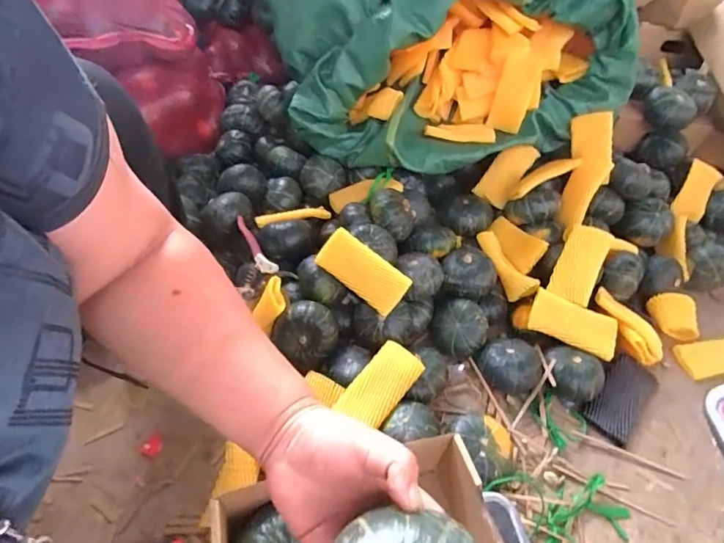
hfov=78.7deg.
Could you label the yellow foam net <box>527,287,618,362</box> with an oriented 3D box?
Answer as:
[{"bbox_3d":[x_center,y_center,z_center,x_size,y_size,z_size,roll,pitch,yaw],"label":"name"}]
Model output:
[{"bbox_3d":[0.347,0.087,0.727,0.134,0.021,0.071,21,78,15],"label":"yellow foam net"}]

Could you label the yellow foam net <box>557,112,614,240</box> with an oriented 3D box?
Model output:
[{"bbox_3d":[0.436,-0.188,0.866,0.090,0.039,0.255,16,83,11],"label":"yellow foam net"}]

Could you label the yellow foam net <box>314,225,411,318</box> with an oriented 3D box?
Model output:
[{"bbox_3d":[0.001,0.000,0.690,0.144,0.008,0.069,38,94,7],"label":"yellow foam net"}]

